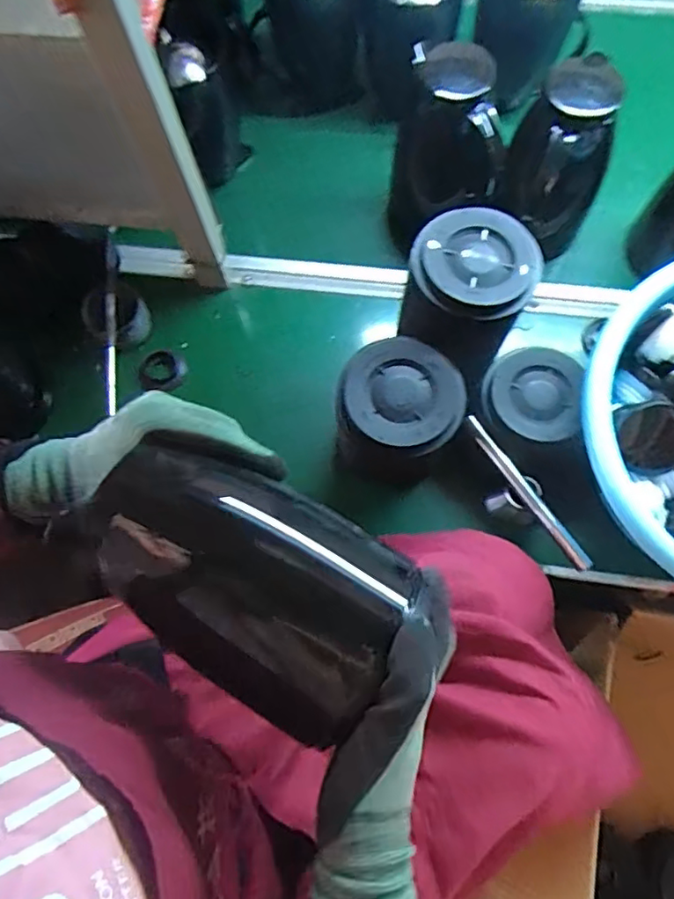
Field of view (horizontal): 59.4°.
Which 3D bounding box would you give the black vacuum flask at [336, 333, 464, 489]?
[{"bbox_3d":[0.064,-0.027,0.627,0.111,0.170,0.106,31,76,11],"label":"black vacuum flask"}]

